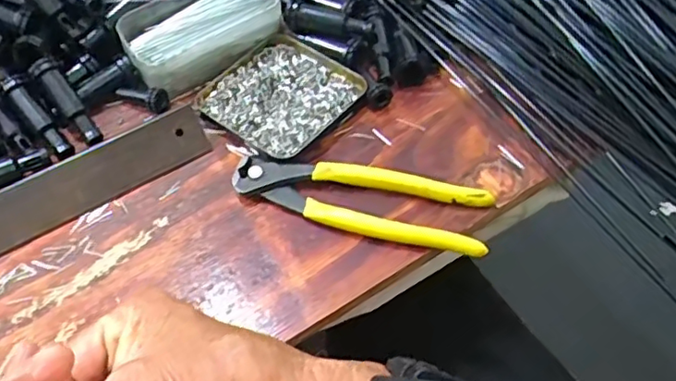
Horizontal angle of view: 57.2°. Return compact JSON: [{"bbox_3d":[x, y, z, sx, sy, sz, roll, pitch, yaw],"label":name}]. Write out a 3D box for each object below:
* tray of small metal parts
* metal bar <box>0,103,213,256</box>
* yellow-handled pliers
[{"bbox_3d":[-0.043,-0.072,0.456,0.092,0.009,0.096,38,66,24],"label":"tray of small metal parts"},{"bbox_3d":[-0.171,-0.004,0.411,0.175,0.036,0.008,-28,17,-14],"label":"metal bar"},{"bbox_3d":[0.013,0.007,0.402,0.164,0.015,0.042,11,58,9],"label":"yellow-handled pliers"}]

